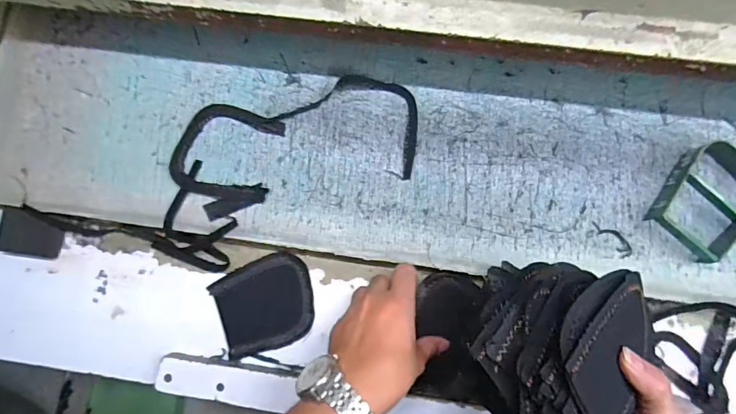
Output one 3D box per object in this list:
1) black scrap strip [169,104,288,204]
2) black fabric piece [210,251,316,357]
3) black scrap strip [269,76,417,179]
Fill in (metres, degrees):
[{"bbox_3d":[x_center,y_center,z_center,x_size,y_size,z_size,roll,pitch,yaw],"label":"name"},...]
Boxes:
[{"bbox_3d":[-0.150,-0.059,0.452,0.108,0.007,0.098,13,82,6],"label":"black scrap strip"},{"bbox_3d":[-0.109,0.104,0.461,0.102,0.008,0.093,-21,80,0],"label":"black fabric piece"},{"bbox_3d":[-0.009,-0.100,0.453,0.154,0.004,0.088,26,83,7],"label":"black scrap strip"}]

